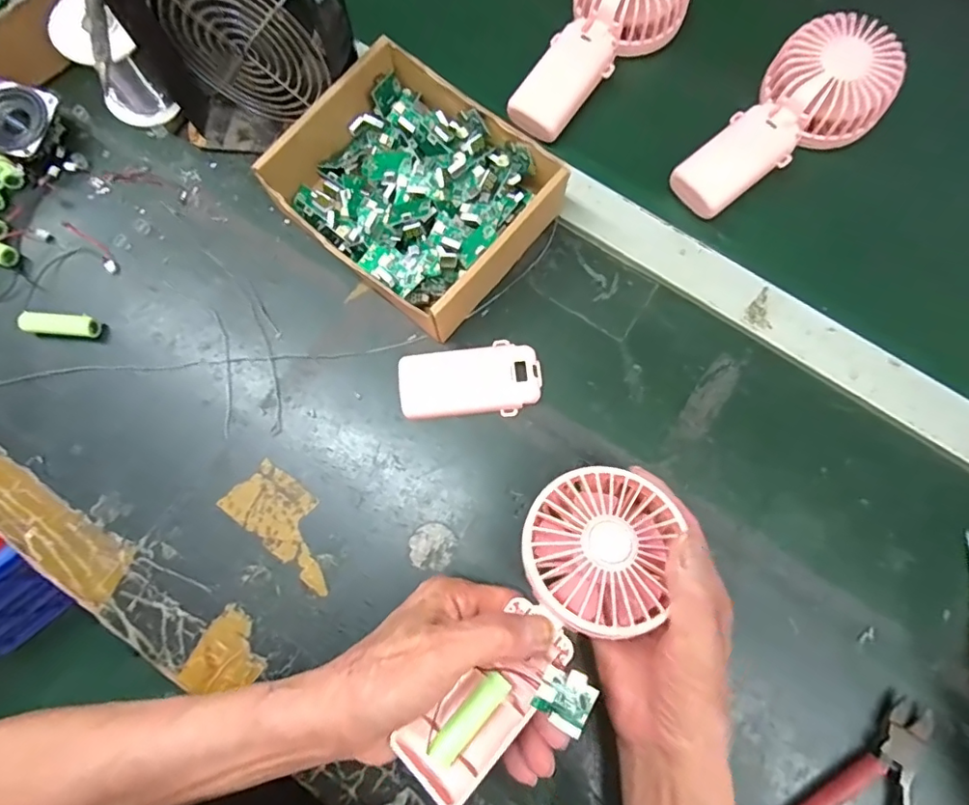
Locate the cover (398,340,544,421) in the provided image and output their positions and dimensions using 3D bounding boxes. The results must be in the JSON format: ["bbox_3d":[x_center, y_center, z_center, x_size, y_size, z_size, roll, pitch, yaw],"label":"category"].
[{"bbox_3d":[-0.010,-0.015,0.374,0.094,0.016,0.049,-3,77,0],"label":"cover"}]

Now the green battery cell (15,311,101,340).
[{"bbox_3d":[-0.299,-0.055,0.388,0.051,0.015,0.016,4,77,2],"label":"green battery cell"}]

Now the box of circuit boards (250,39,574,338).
[{"bbox_3d":[-0.051,-0.146,0.384,0.170,0.055,0.143,39,80,9],"label":"box of circuit boards"}]

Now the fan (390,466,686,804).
[{"bbox_3d":[0.033,0.113,0.274,0.075,0.032,0.182,35,76,8],"label":"fan"}]

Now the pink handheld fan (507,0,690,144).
[{"bbox_3d":[0.090,-0.278,0.422,0.081,0.051,0.174,30,79,7],"label":"pink handheld fan"}]

